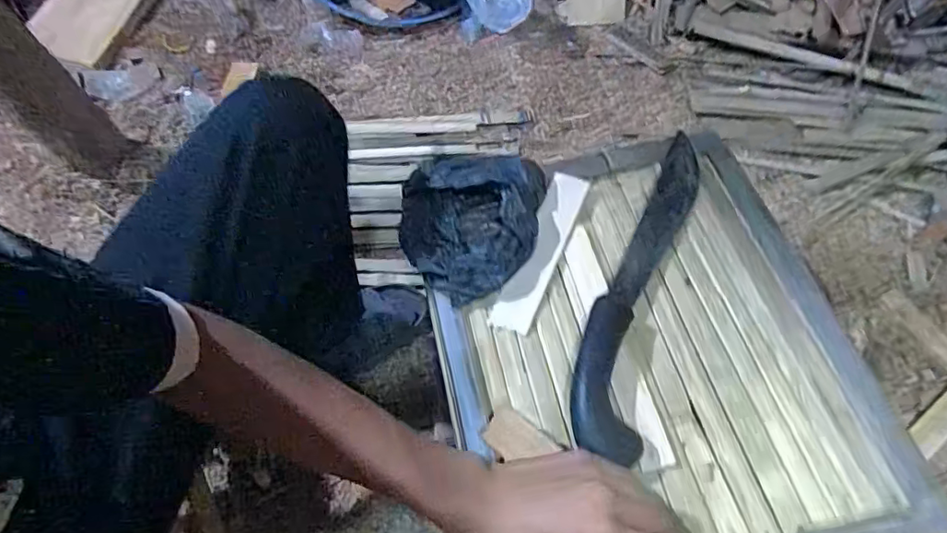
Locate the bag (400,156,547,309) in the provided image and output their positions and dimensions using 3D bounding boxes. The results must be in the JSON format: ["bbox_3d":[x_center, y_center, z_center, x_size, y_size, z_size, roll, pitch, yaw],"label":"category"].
[{"bbox_3d":[0.002,-0.041,0.553,0.148,0.046,0.143,-8,59,-1],"label":"bag"}]

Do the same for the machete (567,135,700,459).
[{"bbox_3d":[0.155,0.006,0.528,0.064,0.029,0.348,16,61,13],"label":"machete"}]

